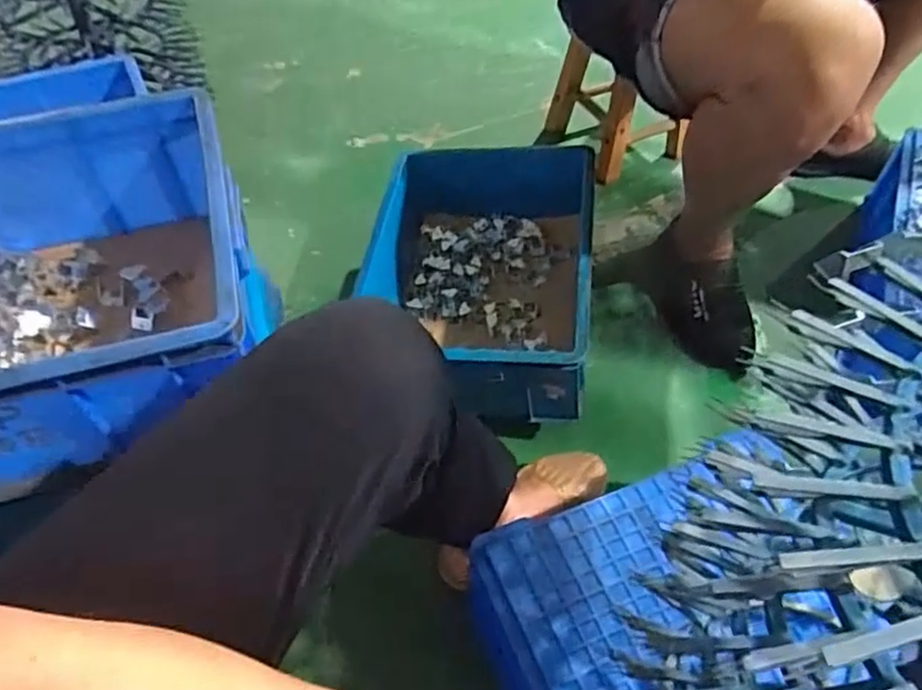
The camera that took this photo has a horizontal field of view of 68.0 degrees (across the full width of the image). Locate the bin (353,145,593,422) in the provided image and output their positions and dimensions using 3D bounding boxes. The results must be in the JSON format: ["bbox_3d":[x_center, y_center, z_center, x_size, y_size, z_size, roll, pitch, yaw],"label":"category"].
[{"bbox_3d":[0.020,-0.091,0.985,0.305,0.192,0.401,7,52,5],"label":"bin"}]

